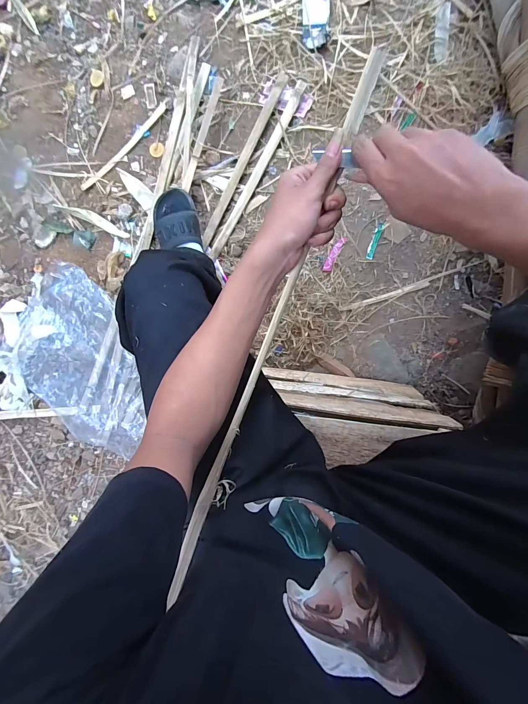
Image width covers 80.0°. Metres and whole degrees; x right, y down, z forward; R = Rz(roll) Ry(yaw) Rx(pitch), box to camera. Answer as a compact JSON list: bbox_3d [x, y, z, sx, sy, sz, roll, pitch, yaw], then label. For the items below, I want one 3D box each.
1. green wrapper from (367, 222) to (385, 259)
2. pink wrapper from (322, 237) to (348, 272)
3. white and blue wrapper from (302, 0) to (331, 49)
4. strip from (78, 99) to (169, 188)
[{"bbox_3d":[0.281,-0.280,0.797,0.019,0.004,0.090,18,99,1],"label":"green wrapper"},{"bbox_3d":[0.181,-0.250,0.807,0.024,0.007,0.096,27,99,0],"label":"pink wrapper"},{"bbox_3d":[0.122,-0.772,0.729,0.063,0.025,0.134,-2,98,4],"label":"white and blue wrapper"},{"bbox_3d":[-0.366,-0.528,0.820,0.302,0.009,0.026,-39,94,8],"label":"strip"}]

